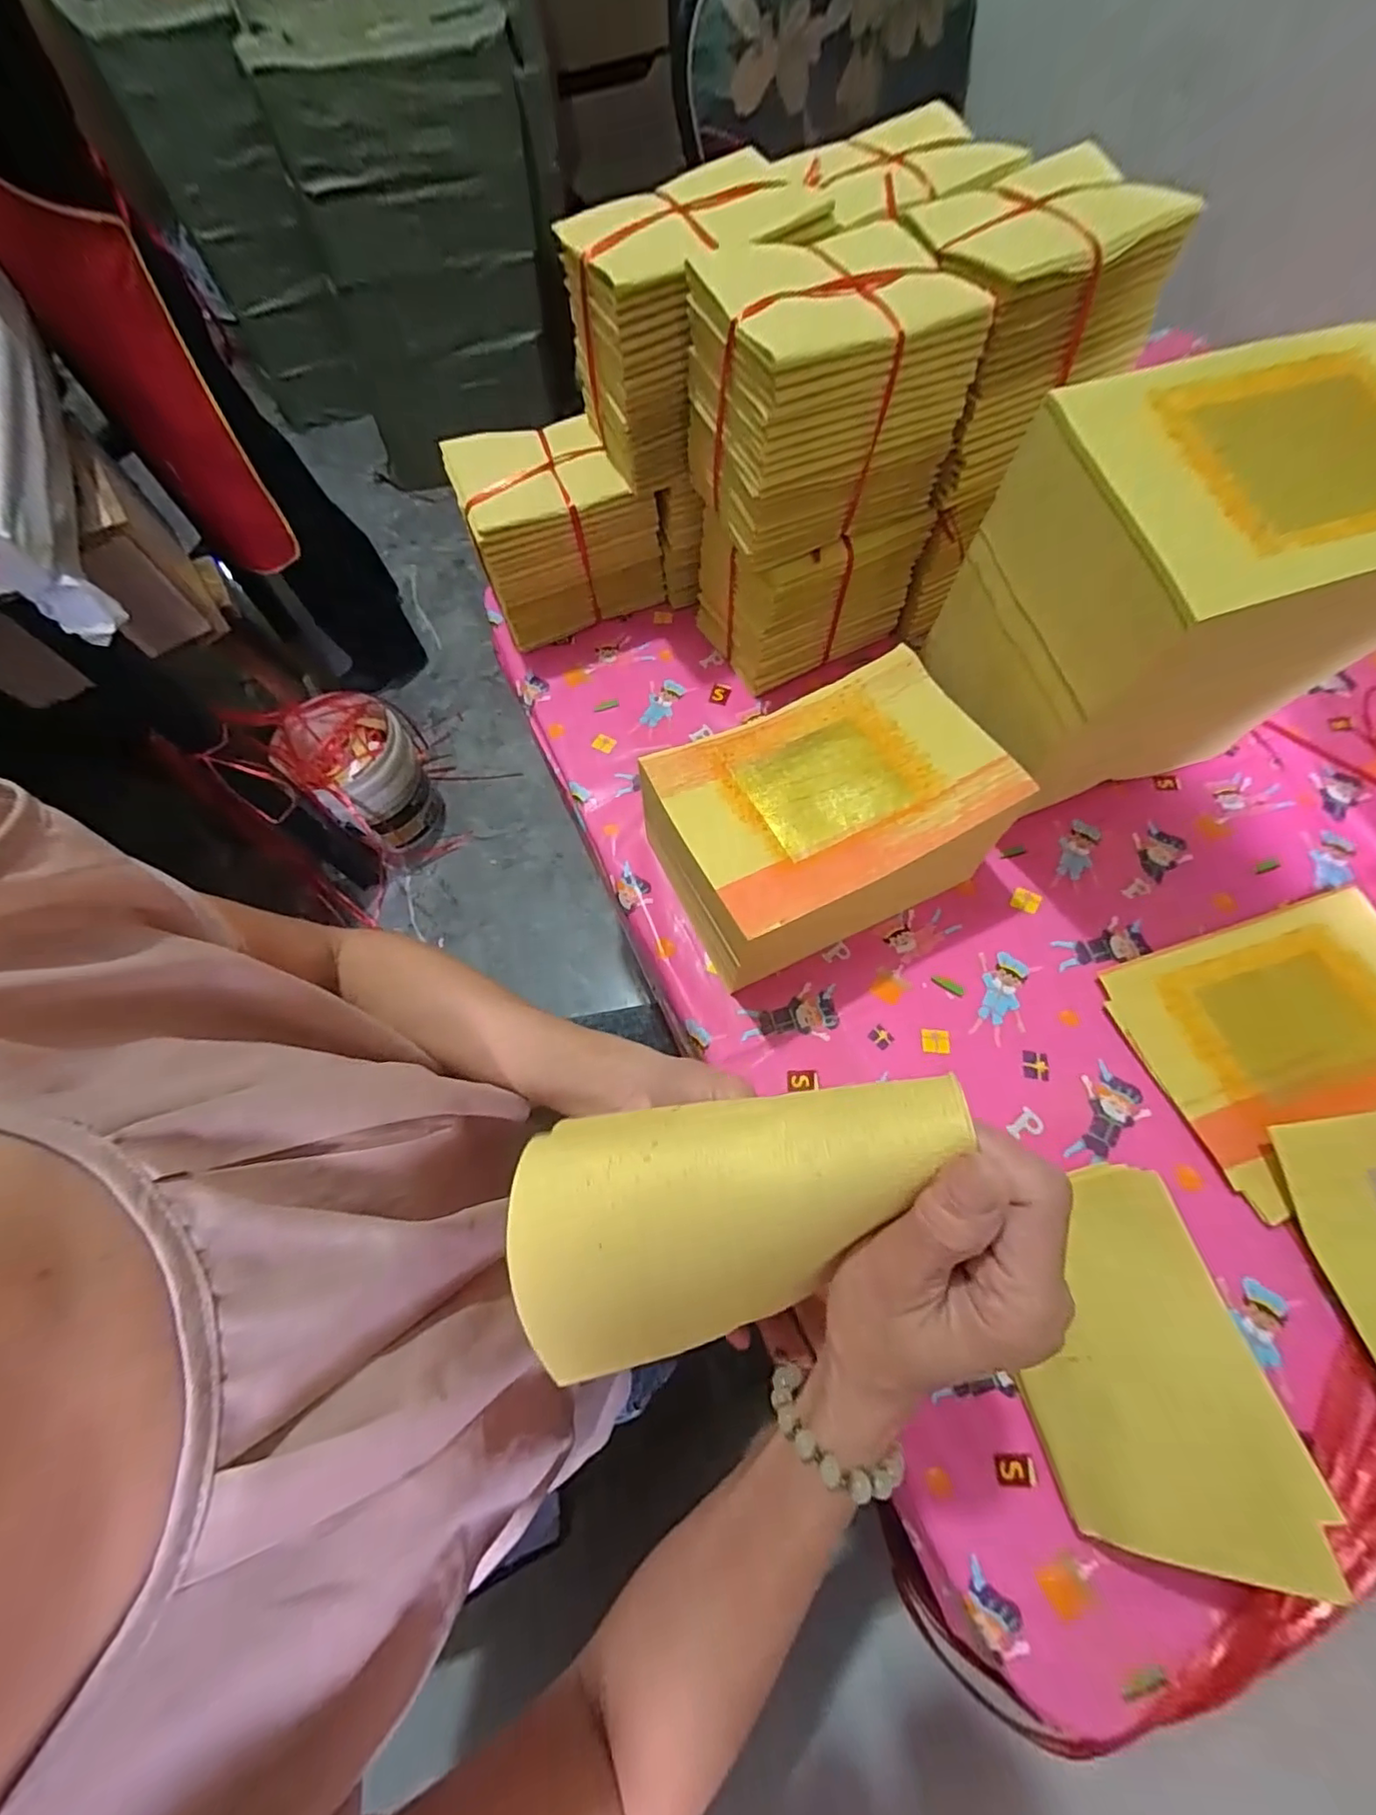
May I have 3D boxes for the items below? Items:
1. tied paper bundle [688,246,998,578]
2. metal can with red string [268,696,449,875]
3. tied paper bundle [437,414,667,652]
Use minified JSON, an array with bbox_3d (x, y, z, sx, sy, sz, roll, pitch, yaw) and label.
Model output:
[{"bbox_3d":[0.096,-0.366,0.437,0.158,0.135,0.123,-25,69,-8],"label":"tied paper bundle"},{"bbox_3d":[-0.696,-0.276,1.341,0.243,0.304,0.252,-37,71,-12],"label":"metal can with red string"},{"bbox_3d":[-0.123,-0.367,0.592,0.166,0.137,0.128,-19,68,-6],"label":"tied paper bundle"}]

